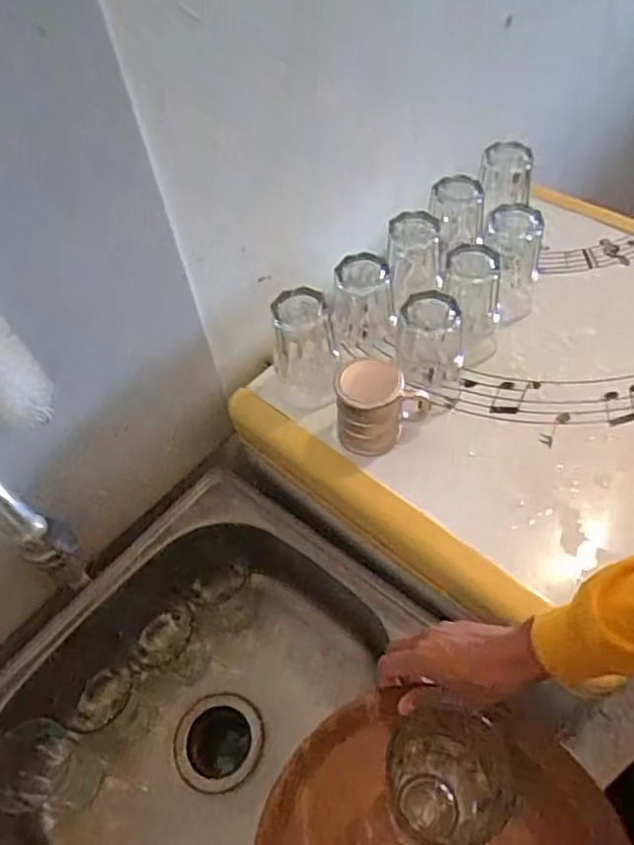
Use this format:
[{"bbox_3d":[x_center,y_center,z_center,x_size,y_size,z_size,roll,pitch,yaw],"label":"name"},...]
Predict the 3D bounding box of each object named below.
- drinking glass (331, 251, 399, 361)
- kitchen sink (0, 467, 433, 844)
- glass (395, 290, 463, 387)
[{"bbox_3d":[0.064,-0.130,0.761,0.085,0.130,0.079,-2,53,4],"label":"drinking glass"},{"bbox_3d":[-0.138,0.340,0.704,0.388,0.175,0.480,30,61,26],"label":"kitchen sink"},{"bbox_3d":[0.133,-0.089,0.719,0.075,0.124,0.083,6,54,10],"label":"glass"}]

